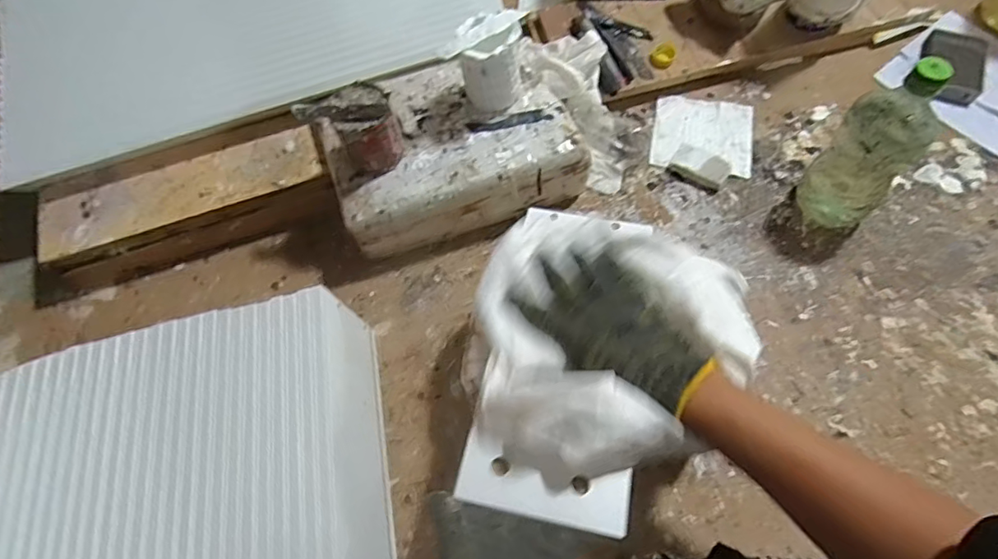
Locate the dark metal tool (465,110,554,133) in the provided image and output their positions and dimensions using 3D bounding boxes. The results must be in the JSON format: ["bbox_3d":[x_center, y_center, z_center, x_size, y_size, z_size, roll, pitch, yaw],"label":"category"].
[{"bbox_3d":[0.012,-0.183,0.623,0.097,0.004,0.020,-10,68,-4],"label":"dark metal tool"}]

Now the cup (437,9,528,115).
[{"bbox_3d":[-0.013,-0.236,0.598,0.074,0.099,0.067,8,68,4],"label":"cup"}]

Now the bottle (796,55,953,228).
[{"bbox_3d":[0.398,-0.135,0.581,0.065,0.197,0.085,-28,67,-11],"label":"bottle"}]

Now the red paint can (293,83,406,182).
[{"bbox_3d":[-0.151,-0.157,0.579,0.082,0.073,0.076,-40,67,-16],"label":"red paint can"}]

